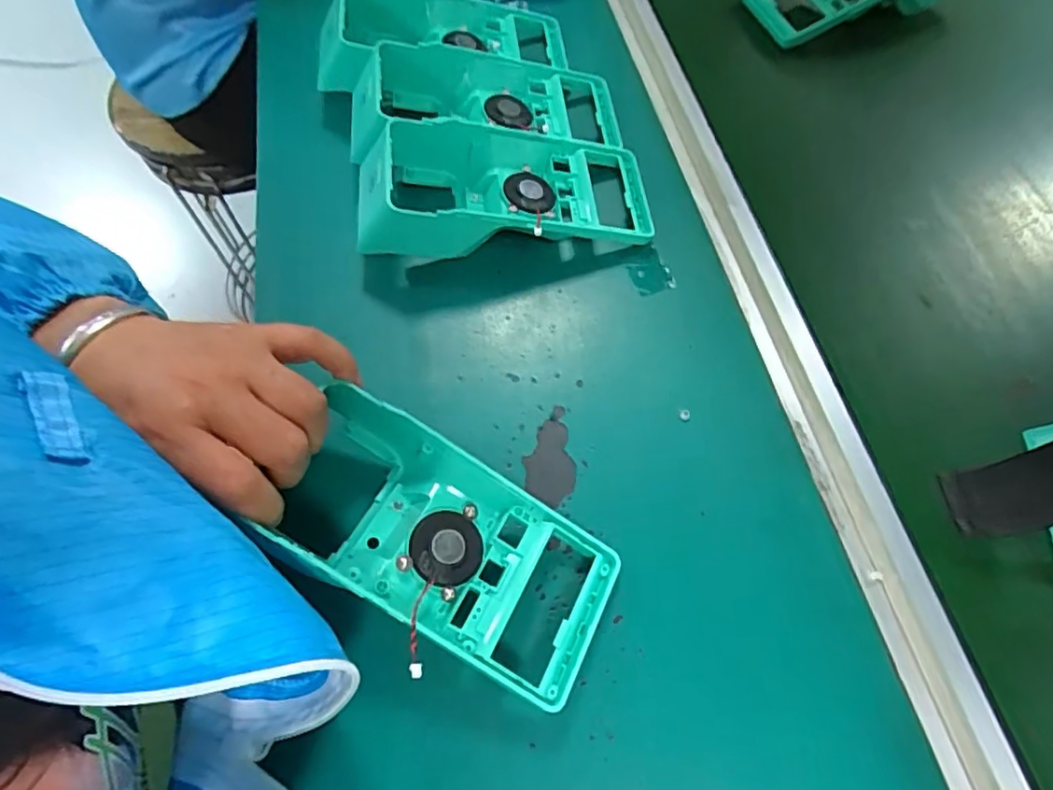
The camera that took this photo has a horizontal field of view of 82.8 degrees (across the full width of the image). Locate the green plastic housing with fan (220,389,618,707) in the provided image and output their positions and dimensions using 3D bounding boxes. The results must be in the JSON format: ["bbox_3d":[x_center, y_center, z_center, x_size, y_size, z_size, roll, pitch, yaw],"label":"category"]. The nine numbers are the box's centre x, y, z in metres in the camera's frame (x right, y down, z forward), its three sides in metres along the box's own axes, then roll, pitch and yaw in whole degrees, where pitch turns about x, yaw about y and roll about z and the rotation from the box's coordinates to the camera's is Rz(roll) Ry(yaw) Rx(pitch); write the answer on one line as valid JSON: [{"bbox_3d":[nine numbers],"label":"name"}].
[{"bbox_3d":[-0.041,0.067,0.279,0.165,0.059,0.081,25,67,14],"label":"green plastic housing with fan"}]

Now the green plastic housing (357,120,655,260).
[{"bbox_3d":[-0.013,-0.132,0.388,0.188,0.053,0.087,-4,63,0],"label":"green plastic housing"}]

